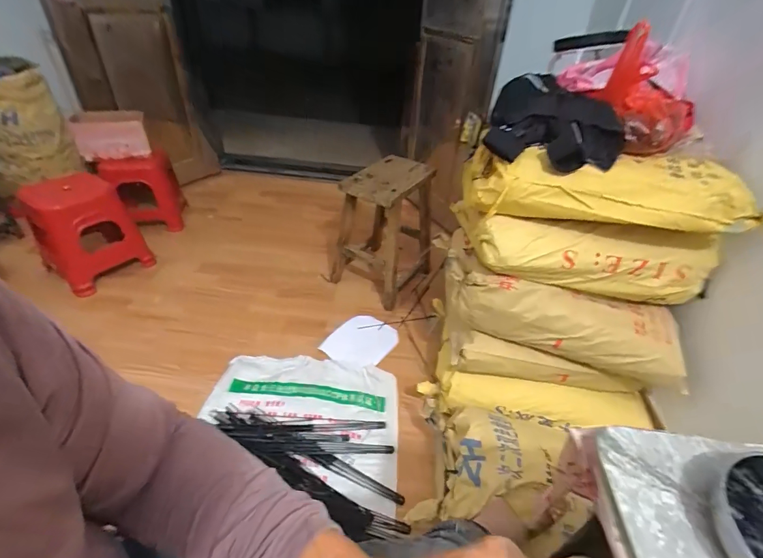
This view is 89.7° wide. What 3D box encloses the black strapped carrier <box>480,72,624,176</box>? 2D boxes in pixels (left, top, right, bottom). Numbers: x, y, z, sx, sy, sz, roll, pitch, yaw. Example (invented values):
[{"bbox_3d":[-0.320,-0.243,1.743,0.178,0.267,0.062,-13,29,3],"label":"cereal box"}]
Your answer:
[{"bbox_3d":[0.420,-0.377,0.923,0.297,0.132,0.253,16,39,14],"label":"black strapped carrier"}]

